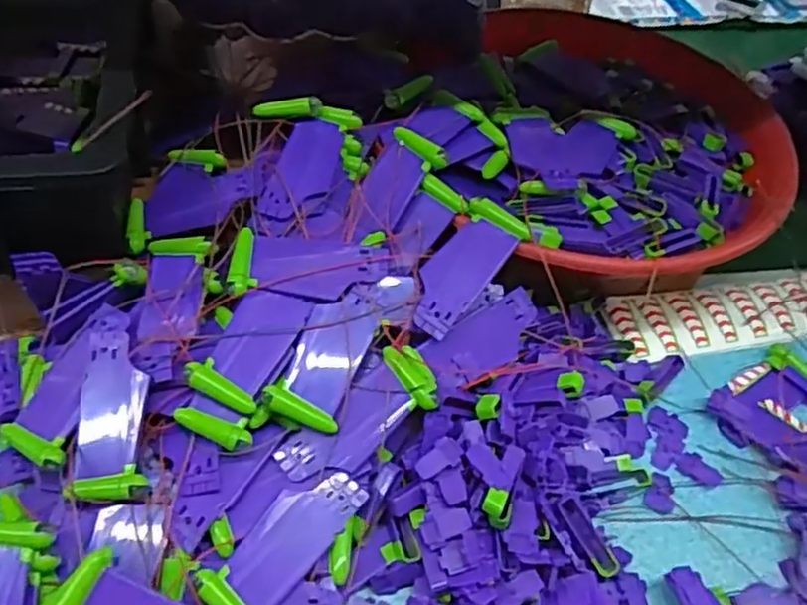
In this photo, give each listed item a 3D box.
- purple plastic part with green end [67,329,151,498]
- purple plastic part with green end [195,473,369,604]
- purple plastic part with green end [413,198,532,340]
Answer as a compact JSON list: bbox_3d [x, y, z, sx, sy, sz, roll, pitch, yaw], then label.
[{"bbox_3d":[-0.156,0.058,0.358,0.038,0.011,0.091,-6,67,-9],"label":"purple plastic part with green end"},{"bbox_3d":[-0.060,0.122,0.344,0.037,0.016,0.087,30,54,20],"label":"purple plastic part with green end"},{"bbox_3d":[0.036,-0.021,0.404,0.039,0.008,0.087,30,75,20],"label":"purple plastic part with green end"}]

